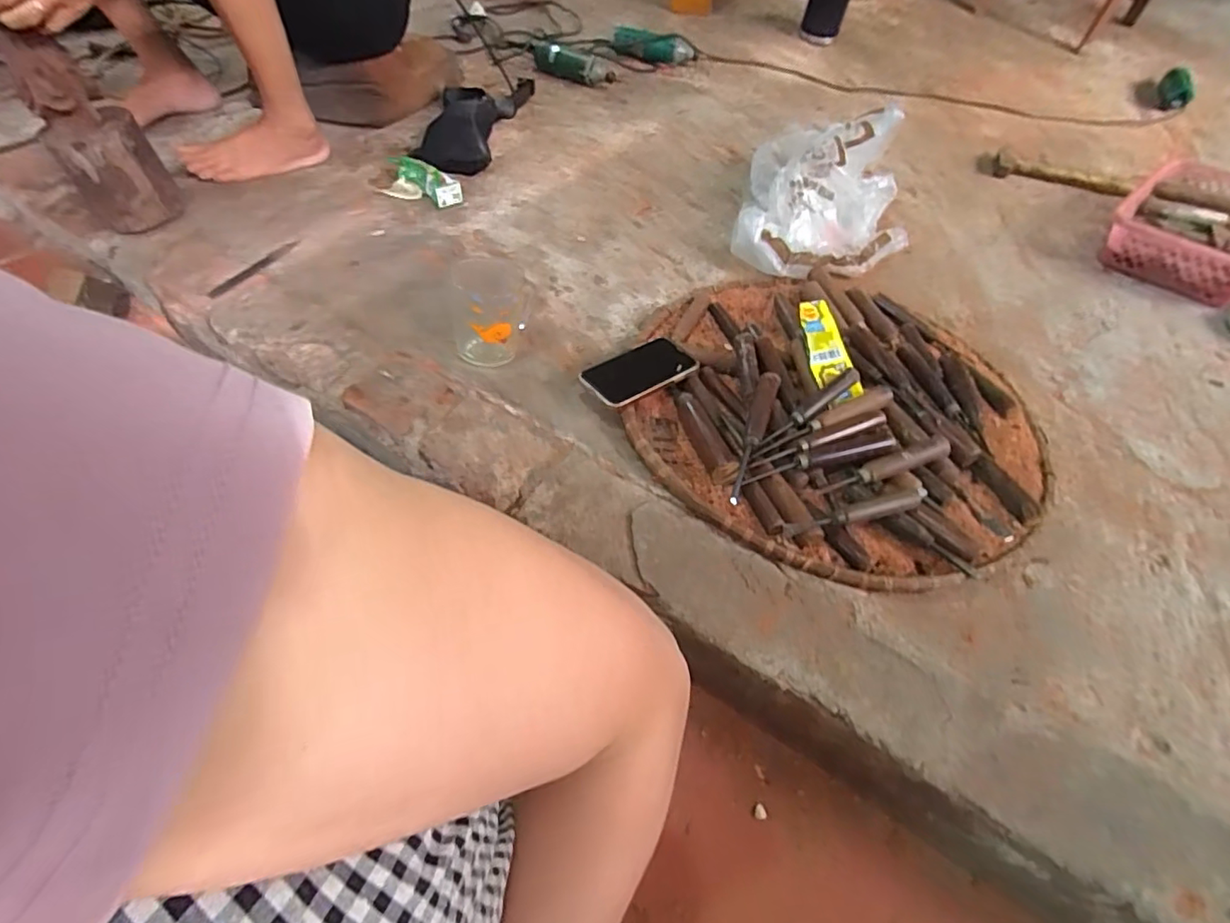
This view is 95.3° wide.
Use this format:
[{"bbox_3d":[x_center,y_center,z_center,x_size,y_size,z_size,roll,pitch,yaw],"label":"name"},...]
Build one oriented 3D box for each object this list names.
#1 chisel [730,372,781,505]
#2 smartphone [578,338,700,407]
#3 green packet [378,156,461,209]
[{"bbox_3d":[0.148,-0.026,0.612,0.025,0.027,0.176,20,56,11],"label":"chisel"},{"bbox_3d":[0.030,-0.108,0.658,0.136,0.010,0.070,-29,59,-27],"label":"smartphone"},{"bbox_3d":[-0.319,-0.455,0.914,0.150,0.027,0.062,25,58,13],"label":"green packet"}]

